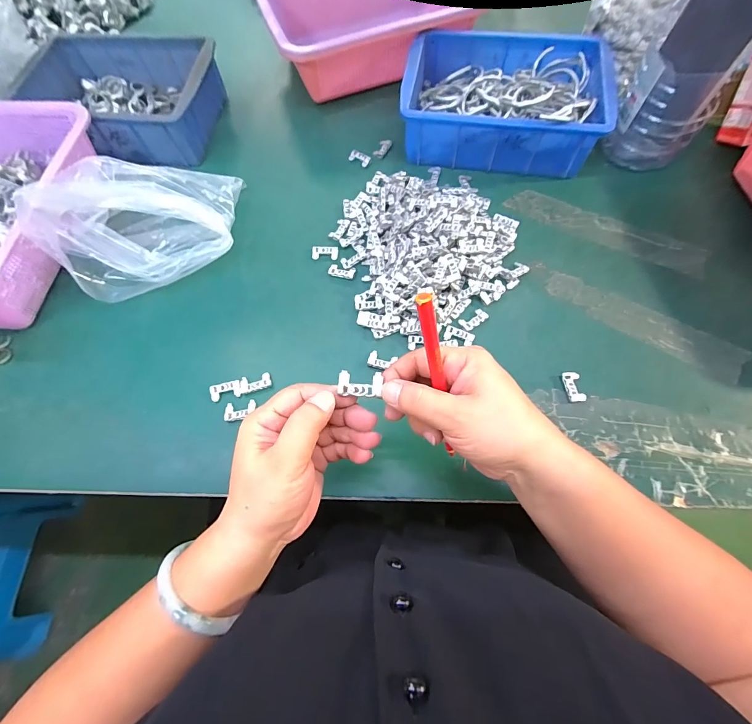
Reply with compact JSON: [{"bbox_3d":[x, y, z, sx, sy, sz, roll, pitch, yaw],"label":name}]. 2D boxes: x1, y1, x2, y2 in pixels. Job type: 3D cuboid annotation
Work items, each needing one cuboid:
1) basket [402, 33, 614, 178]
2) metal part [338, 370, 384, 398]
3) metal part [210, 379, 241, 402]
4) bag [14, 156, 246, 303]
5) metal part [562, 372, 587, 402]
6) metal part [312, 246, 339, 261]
[{"bbox_3d":[0.160,-0.343,0.464,0.242,0.067,0.187,9,69,6],"label":"basket"},{"bbox_3d":[-0.010,0.014,0.240,0.030,0.005,0.016,8,68,-1],"label":"metal part"},{"bbox_3d":[-0.152,0.029,0.361,0.030,0.007,0.017,-13,68,-3],"label":"metal part"},{"bbox_3d":[-0.259,-0.163,0.400,0.197,0.091,0.143,-14,68,-4],"label":"bag"},{"bbox_3d":[0.195,0.024,0.350,0.018,0.006,0.030,-11,68,-2],"label":"metal part"},{"bbox_3d":[-0.061,-0.131,0.426,0.031,0.007,0.017,0,68,2],"label":"metal part"}]

